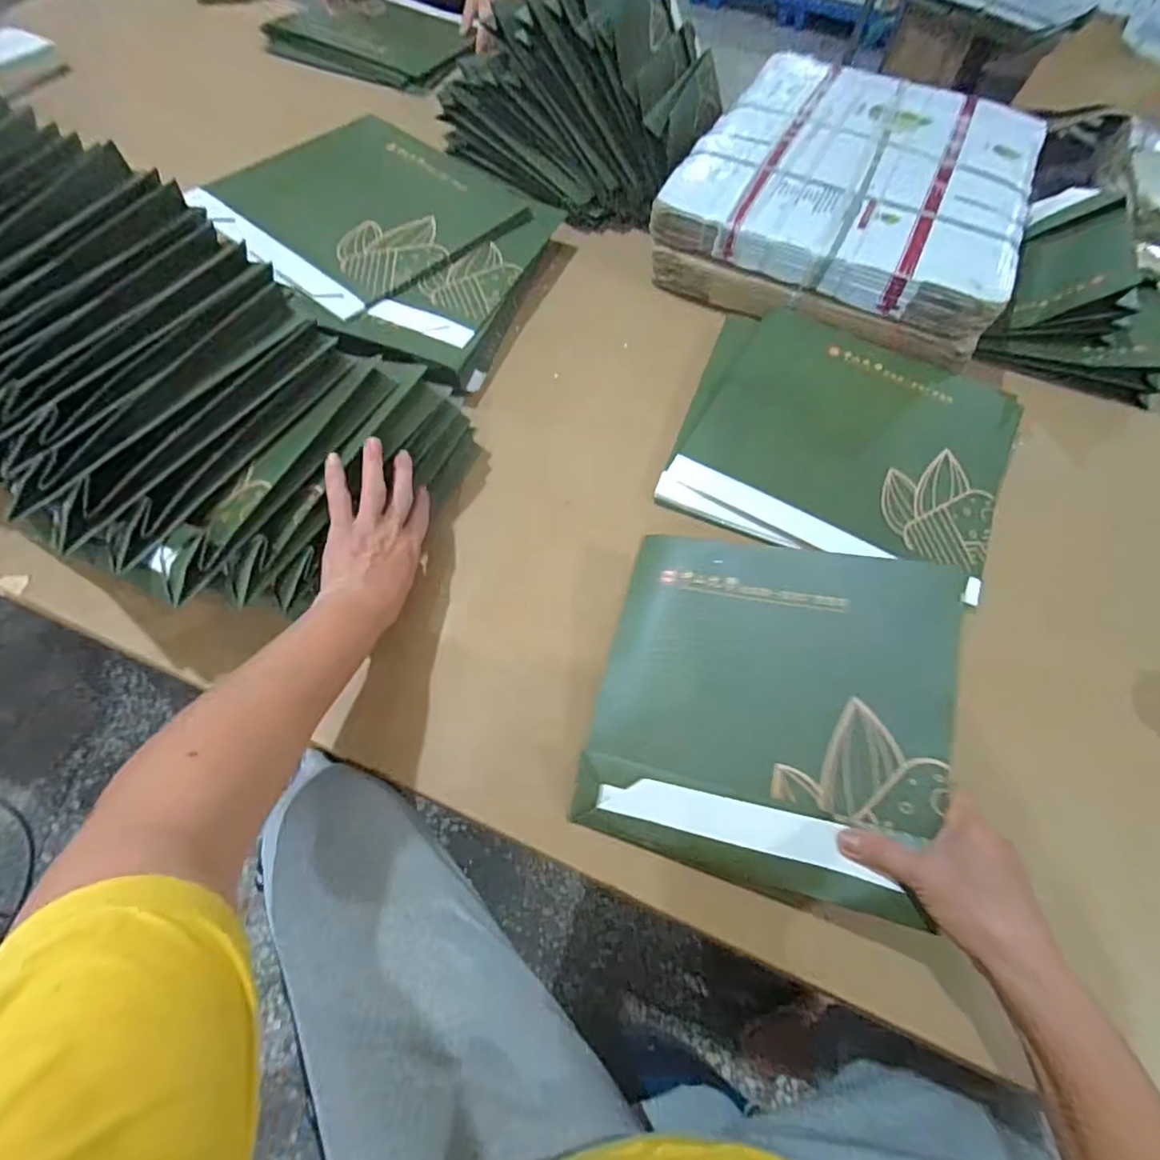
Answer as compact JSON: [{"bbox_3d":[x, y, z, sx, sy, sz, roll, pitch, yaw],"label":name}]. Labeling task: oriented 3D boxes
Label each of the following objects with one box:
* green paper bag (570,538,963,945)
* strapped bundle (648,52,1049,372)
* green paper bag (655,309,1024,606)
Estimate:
[{"bbox_3d":[0.150,0.095,0.469,0.264,0.030,0.268,9,71,19],"label":"green paper bag"},{"bbox_3d":[0.377,-0.544,0.802,0.427,0.111,0.457,25,63,9],"label":"strapped bundle"},{"bbox_3d":[0.306,-0.162,0.672,0.363,0.033,0.341,24,63,9],"label":"green paper bag"}]

